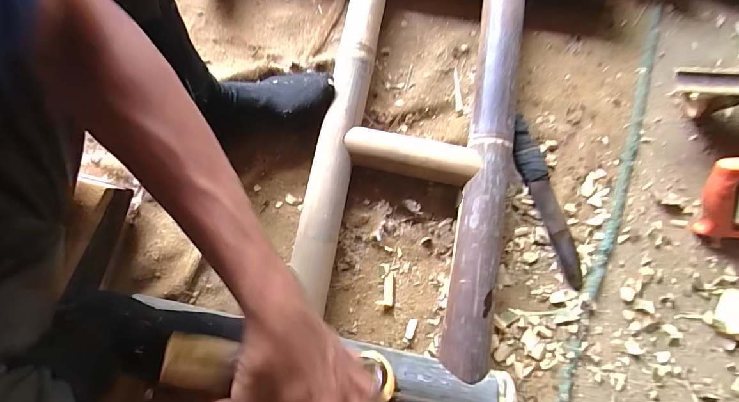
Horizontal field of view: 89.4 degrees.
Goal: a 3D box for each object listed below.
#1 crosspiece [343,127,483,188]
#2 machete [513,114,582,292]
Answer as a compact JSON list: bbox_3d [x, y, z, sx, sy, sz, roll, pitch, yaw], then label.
[{"bbox_3d":[0.060,-0.061,0.540,0.184,0.054,0.055,13,78,4],"label":"crosspiece"},{"bbox_3d":[0.258,-0.001,0.539,0.038,0.022,0.249,-19,78,-3],"label":"machete"}]

